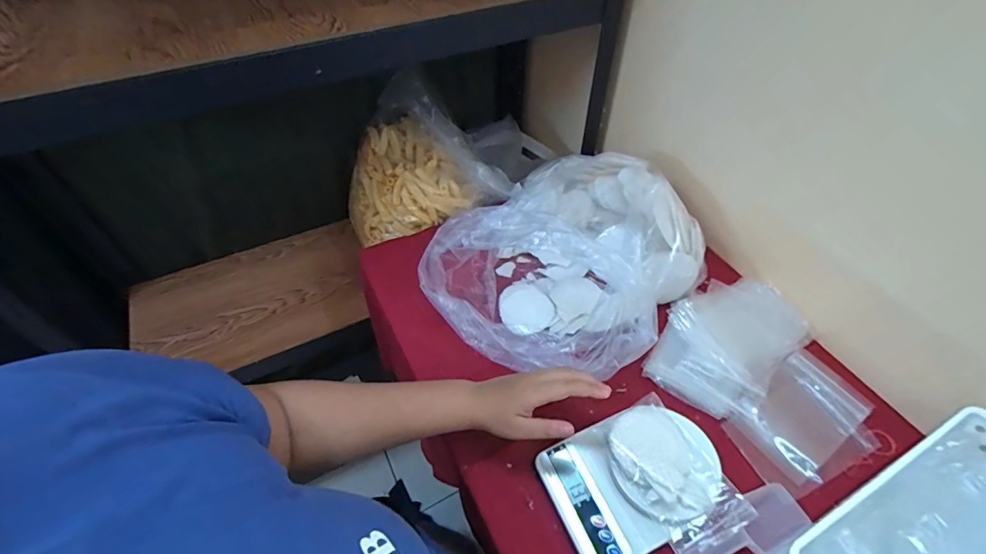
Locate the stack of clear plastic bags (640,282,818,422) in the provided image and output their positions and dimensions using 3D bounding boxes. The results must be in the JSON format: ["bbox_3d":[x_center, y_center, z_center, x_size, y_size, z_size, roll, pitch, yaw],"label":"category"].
[{"bbox_3d":[0.302,0.084,0.594,0.225,0.030,0.140,-34,58,-25],"label":"stack of clear plastic bags"}]

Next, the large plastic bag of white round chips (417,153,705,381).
[{"bbox_3d":[0.109,-0.026,0.610,0.351,0.140,0.281,-37,60,-27],"label":"large plastic bag of white round chips"}]

